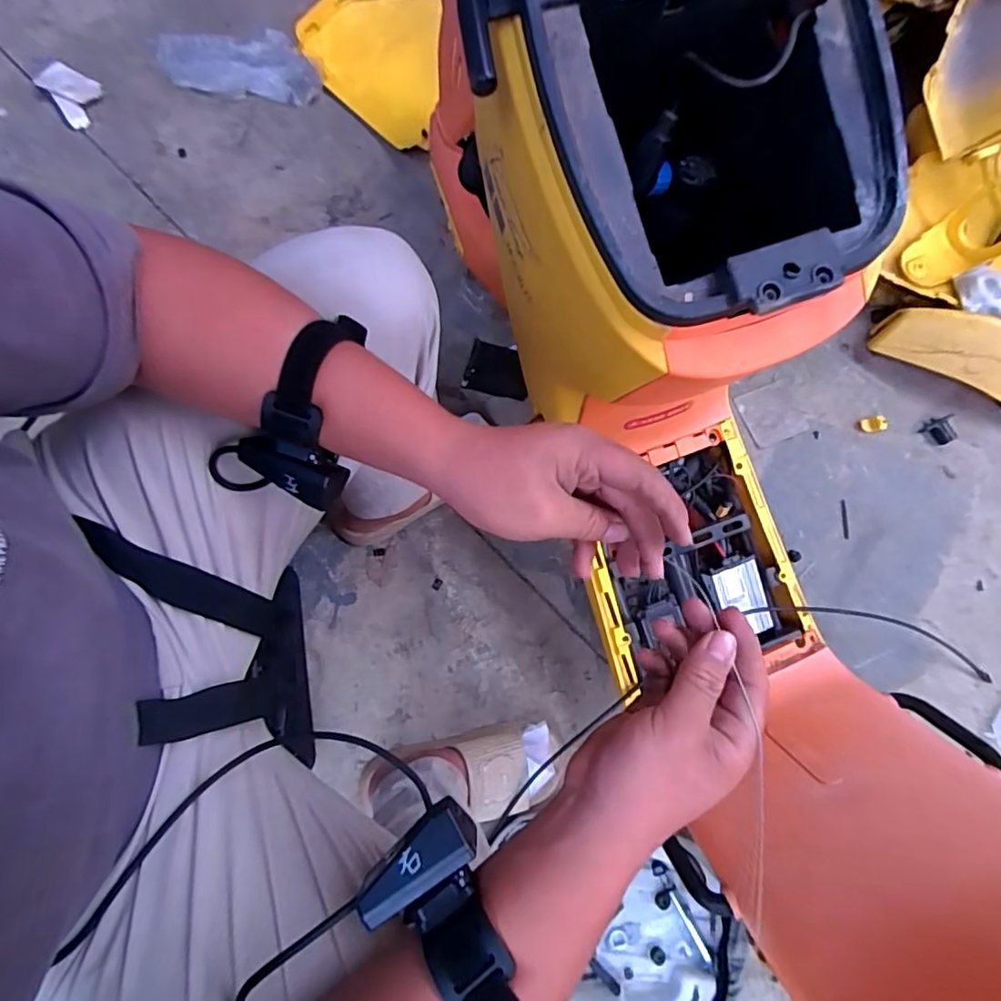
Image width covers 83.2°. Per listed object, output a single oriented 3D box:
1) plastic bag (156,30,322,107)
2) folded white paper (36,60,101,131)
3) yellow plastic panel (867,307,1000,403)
[{"bbox_3d":[-0.471,-0.786,1.016,0.281,0.029,0.126,1,78,-3],"label":"plastic bag"},{"bbox_3d":[-0.736,-0.704,0.971,0.079,0.019,0.128,-41,83,-10],"label":"folded white paper"},{"bbox_3d":[0.783,-0.238,0.924,0.305,0.082,0.092,26,78,2],"label":"yellow plastic panel"}]

